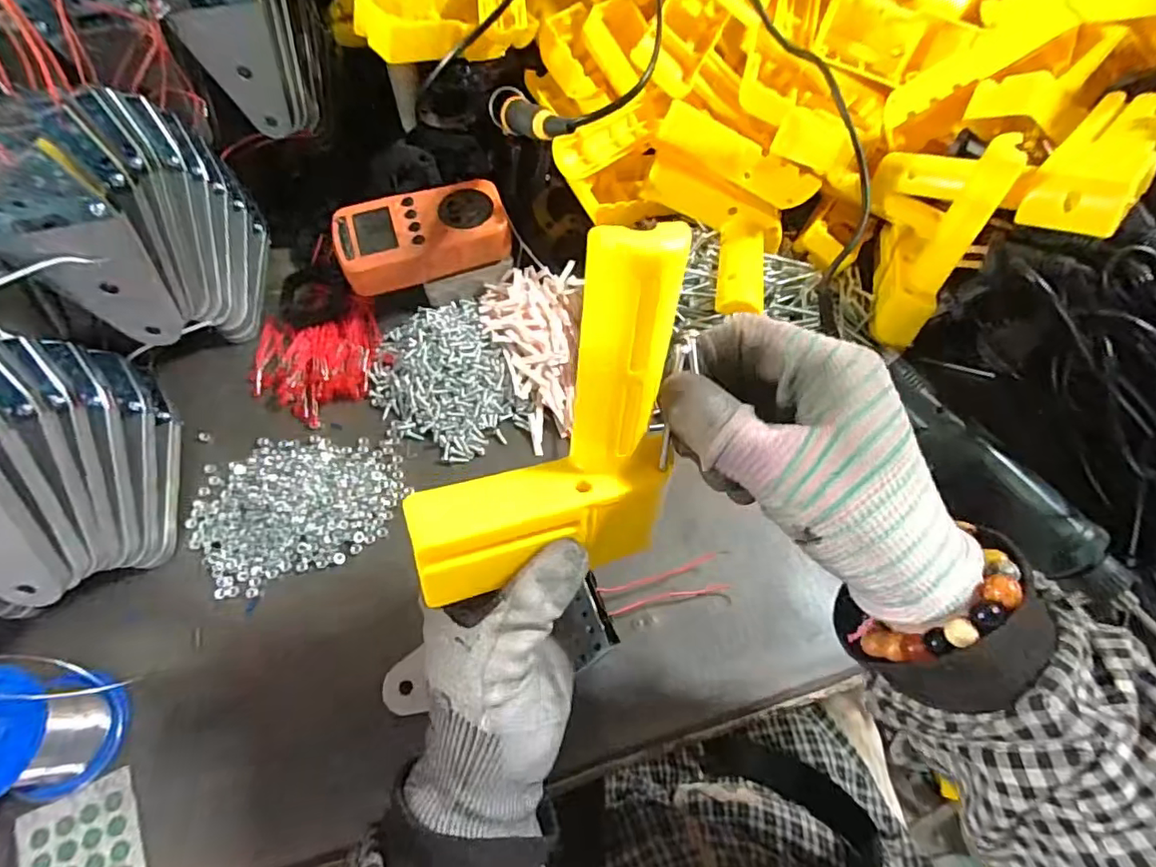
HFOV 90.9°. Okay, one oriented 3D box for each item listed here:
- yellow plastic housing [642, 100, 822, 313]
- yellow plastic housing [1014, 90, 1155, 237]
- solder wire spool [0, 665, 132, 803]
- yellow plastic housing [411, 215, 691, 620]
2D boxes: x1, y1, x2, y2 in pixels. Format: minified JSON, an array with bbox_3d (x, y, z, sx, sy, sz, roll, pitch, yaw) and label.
[{"bbox_3d":[0.088,-0.147,0.391,0.119,0.065,0.111,27,67,12],"label":"yellow plastic housing"},{"bbox_3d":[0.312,-0.162,0.337,0.049,0.030,0.118,25,64,41],"label":"yellow plastic housing"},{"bbox_3d":[-0.298,0.162,0.304,0.063,0.062,0.063,1,65,1],"label":"solder wire spool"},{"bbox_3d":[0.003,0.002,0.223,0.153,0.096,0.035,-51,40,17],"label":"yellow plastic housing"}]

